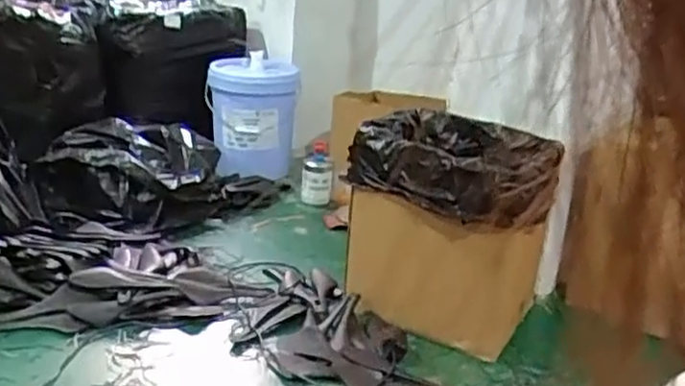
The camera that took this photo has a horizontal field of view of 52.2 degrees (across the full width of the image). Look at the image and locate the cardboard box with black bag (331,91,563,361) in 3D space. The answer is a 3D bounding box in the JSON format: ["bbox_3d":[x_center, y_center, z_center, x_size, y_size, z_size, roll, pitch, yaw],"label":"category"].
[{"bbox_3d":[0.250,0.074,1.603,0.410,0.430,0.382,14,22,24],"label":"cardboard box with black bag"}]

